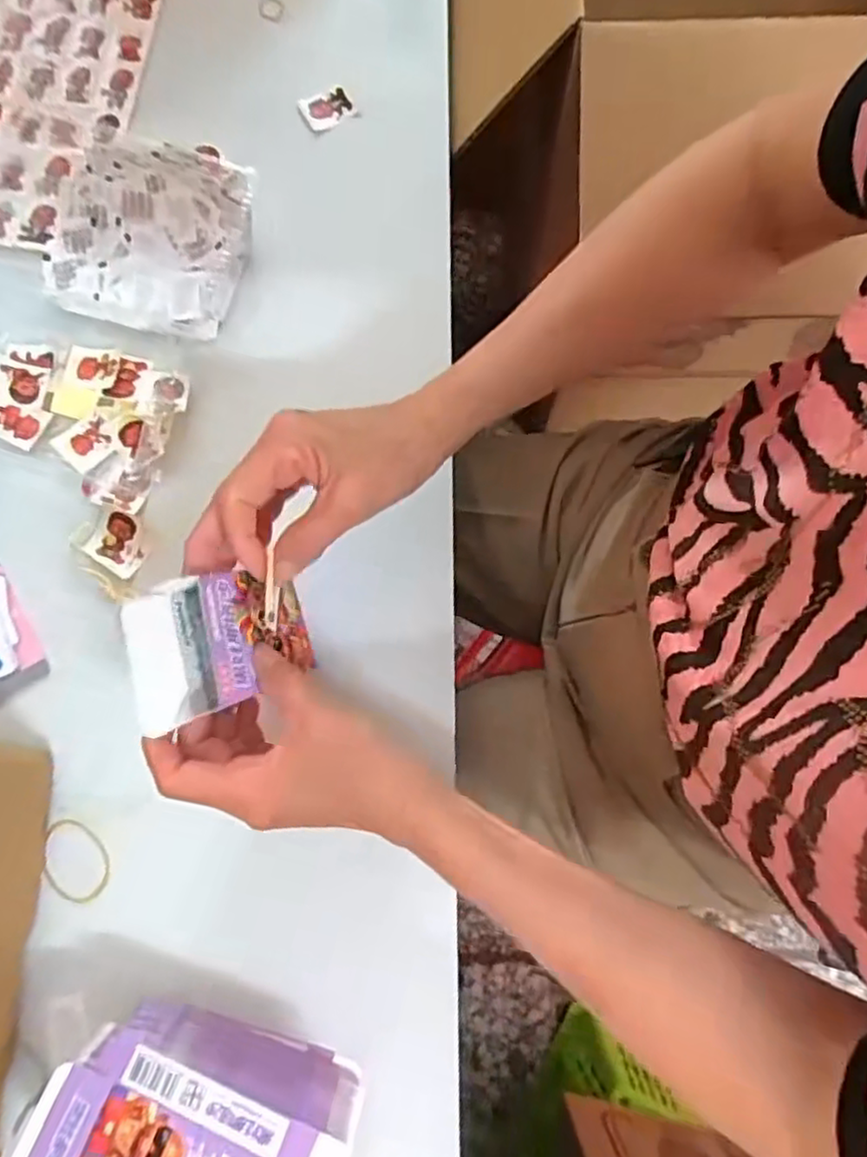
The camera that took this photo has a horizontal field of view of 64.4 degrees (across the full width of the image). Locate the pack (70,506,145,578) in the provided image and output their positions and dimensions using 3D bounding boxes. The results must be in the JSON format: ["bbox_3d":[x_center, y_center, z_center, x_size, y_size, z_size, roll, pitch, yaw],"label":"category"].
[{"bbox_3d":[-0.208,-0.027,0.448,0.047,0.005,0.036,33,86,4],"label":"pack"}]

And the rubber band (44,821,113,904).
[{"bbox_3d":[-0.215,0.168,0.412,0.034,0.004,0.049,-40,80,-14],"label":"rubber band"}]

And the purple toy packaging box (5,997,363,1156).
[{"bbox_3d":[-0.123,0.287,0.355,0.152,0.072,0.088,18,79,5],"label":"purple toy packaging box"}]

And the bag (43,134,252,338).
[{"bbox_3d":[-0.200,-0.228,0.464,0.137,0.054,0.105,13,78,4],"label":"bag"}]

